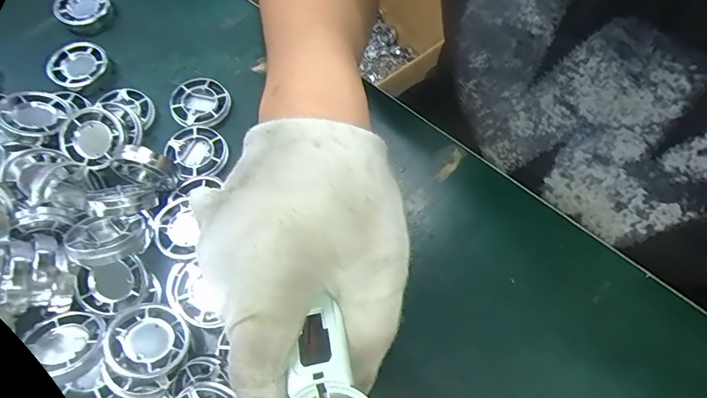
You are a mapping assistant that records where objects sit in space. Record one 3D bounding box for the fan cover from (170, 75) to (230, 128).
[{"bbox_3d":[-0.104,-0.067,0.308,0.039,0.011,0.039,28,69,11],"label":"fan cover"}]

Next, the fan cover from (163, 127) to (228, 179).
[{"bbox_3d":[-0.100,-0.030,0.291,0.035,0.008,0.039,-40,73,-16],"label":"fan cover"}]

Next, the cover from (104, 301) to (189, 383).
[{"bbox_3d":[-0.104,0.072,0.229,0.037,0.015,0.036,28,69,11],"label":"cover"}]

